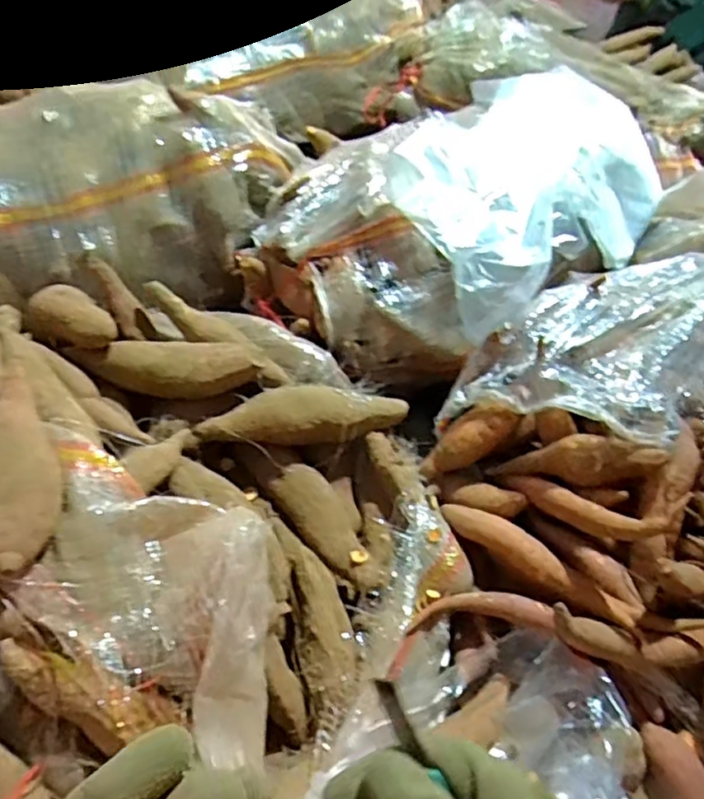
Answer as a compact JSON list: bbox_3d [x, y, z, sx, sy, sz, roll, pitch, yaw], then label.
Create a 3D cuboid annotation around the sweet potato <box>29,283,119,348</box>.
[{"bbox_3d":[-0.260,-0.073,0.597,0.095,0.037,0.045,36,52,25],"label":"sweet potato"}]

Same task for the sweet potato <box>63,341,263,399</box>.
[{"bbox_3d":[-0.171,-0.030,0.588,0.175,0.037,0.044,5,46,-2],"label":"sweet potato"}]

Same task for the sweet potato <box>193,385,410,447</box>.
[{"bbox_3d":[-0.041,0.019,0.613,0.202,0.050,0.048,-6,48,-13],"label":"sweet potato"}]

